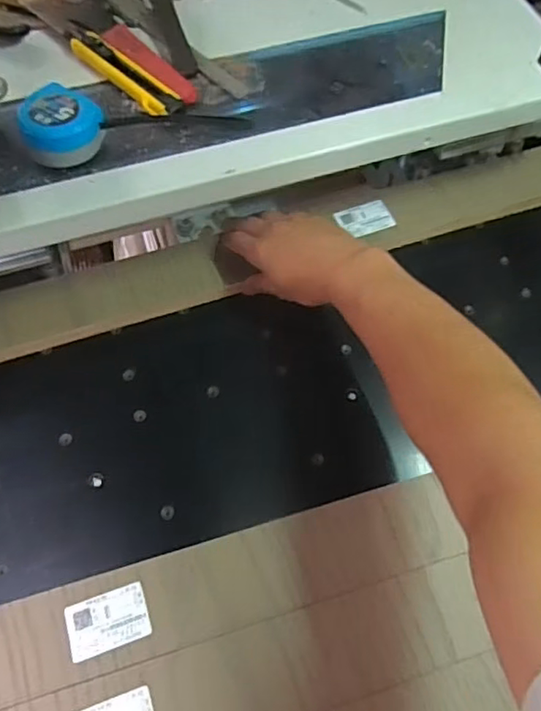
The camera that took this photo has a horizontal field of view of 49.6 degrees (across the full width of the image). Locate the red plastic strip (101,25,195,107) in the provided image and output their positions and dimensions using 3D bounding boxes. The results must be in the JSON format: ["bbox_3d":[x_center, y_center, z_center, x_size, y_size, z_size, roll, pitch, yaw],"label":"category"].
[{"bbox_3d":[-0.117,-0.285,0.566,0.033,0.008,0.130,-40,72,-20],"label":"red plastic strip"}]

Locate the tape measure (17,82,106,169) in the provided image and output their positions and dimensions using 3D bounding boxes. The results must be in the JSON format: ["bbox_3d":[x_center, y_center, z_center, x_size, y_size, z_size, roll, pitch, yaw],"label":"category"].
[{"bbox_3d":[-0.181,-0.197,0.507,0.061,0.040,0.064,1,64,-2],"label":"tape measure"}]

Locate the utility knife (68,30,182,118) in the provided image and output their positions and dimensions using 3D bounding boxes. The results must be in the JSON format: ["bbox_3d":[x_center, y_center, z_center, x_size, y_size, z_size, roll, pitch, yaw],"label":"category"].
[{"bbox_3d":[-0.137,-0.267,0.554,0.131,0.015,0.030,39,68,15],"label":"utility knife"}]

